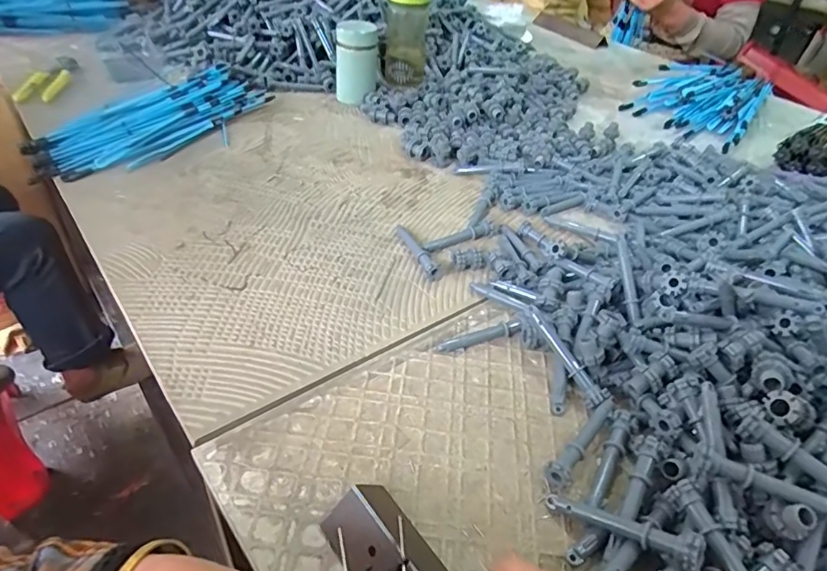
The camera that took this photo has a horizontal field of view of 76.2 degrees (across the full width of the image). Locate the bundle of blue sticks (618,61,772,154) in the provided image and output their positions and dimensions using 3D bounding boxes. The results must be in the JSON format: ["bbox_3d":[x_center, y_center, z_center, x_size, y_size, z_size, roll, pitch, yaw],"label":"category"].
[{"bbox_3d":[0.530,-0.350,0.965,0.203,0.067,0.321,30,46,26],"label":"bundle of blue sticks"}]

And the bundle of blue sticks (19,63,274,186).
[{"bbox_3d":[-0.345,-0.230,0.731,0.122,0.039,0.347,19,42,16],"label":"bundle of blue sticks"}]

